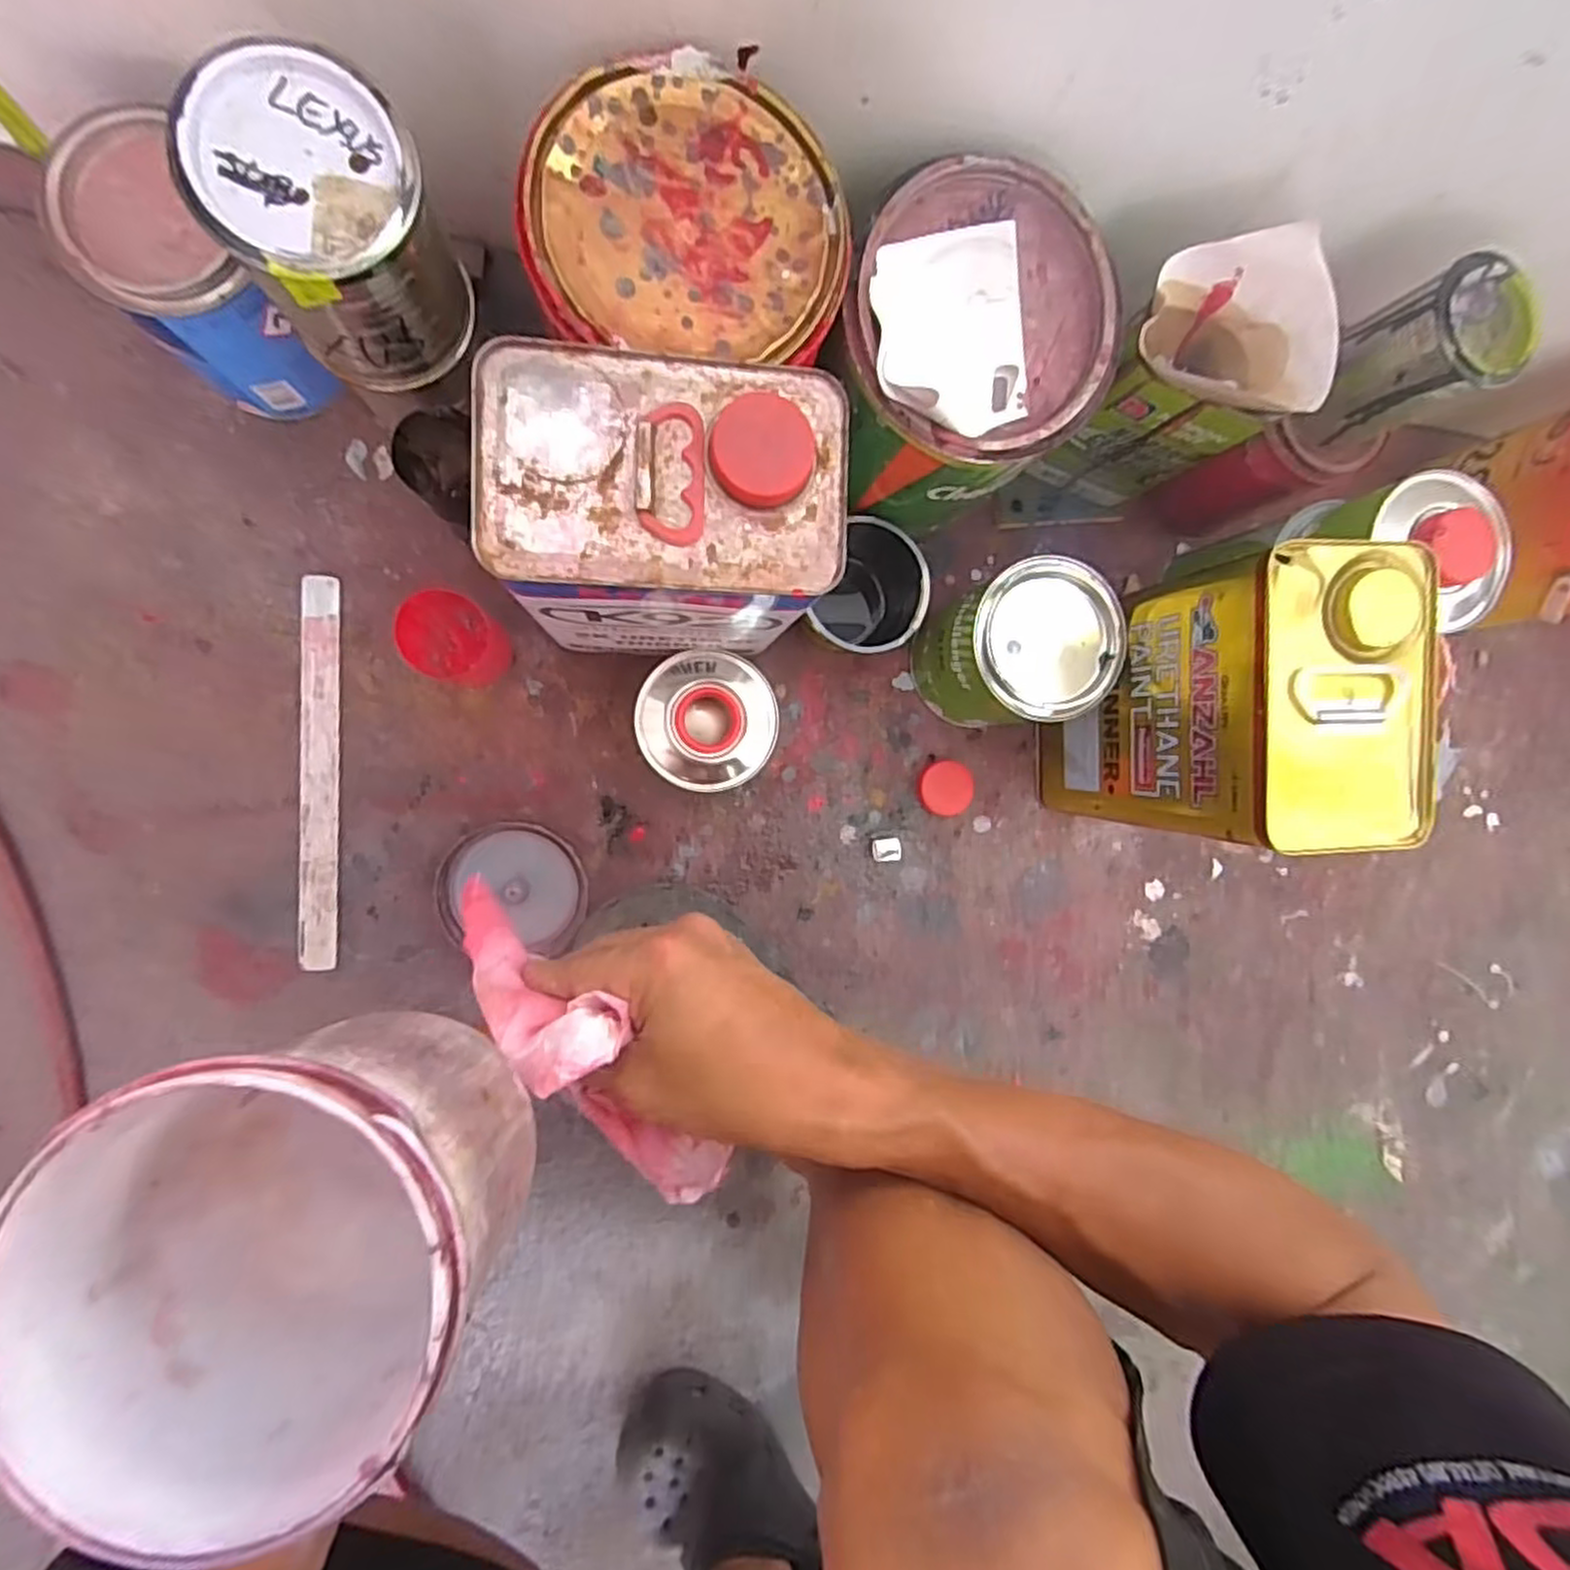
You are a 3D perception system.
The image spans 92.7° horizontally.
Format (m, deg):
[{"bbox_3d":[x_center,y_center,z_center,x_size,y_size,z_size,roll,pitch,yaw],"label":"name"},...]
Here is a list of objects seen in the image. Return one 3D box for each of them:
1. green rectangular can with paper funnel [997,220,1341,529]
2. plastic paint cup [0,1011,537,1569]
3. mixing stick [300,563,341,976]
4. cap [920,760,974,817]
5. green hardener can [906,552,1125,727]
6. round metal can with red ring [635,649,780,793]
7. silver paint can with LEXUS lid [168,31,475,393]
[{"bbox_3d":[0.253,-0.266,0.529,0.130,0.210,0.097,-9,94,-9],"label":"green rectangular can with paper funnel"},{"bbox_3d":[-0.125,0.109,0.195,0.096,0.088,0.094,0,93,-9],"label":"plastic paint cup"},{"bbox_3d":[-0.338,-0.007,0.545,0.025,0.004,0.281,2,92,-9],"label":"mixing stick"},{"bbox_3d":[0.135,0.003,0.621,0.047,0.007,0.045,0,93,-9],"label":"cap"},{"bbox_3d":[0.168,-0.099,0.559,0.104,0.136,0.108,0,93,-9],"label":"green hardener can"},{"bbox_3d":[-0.057,-0.046,0.553,0.101,0.071,0.097,0,93,-9],"label":"round metal can with red ring"},{"bbox_3d":[-0.224,-0.282,0.386,0.094,0.112,0.099,0,93,-9],"label":"silver paint can with LEXUS lid"}]

